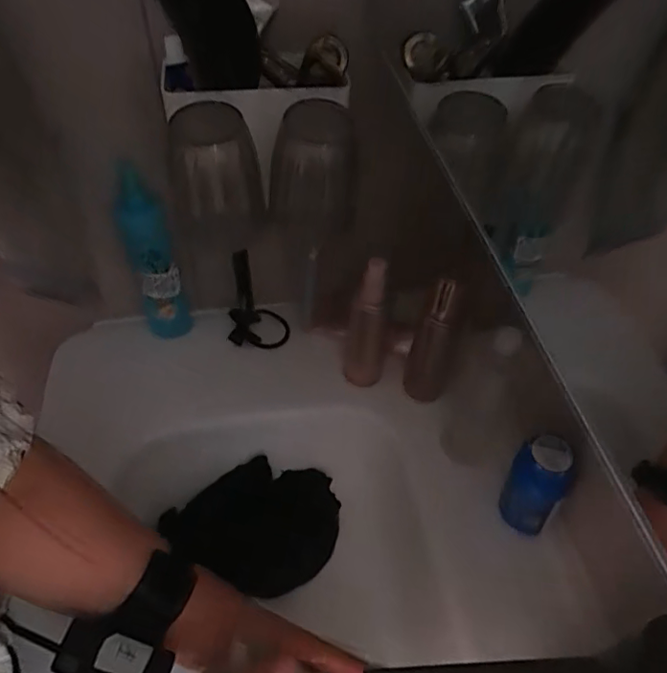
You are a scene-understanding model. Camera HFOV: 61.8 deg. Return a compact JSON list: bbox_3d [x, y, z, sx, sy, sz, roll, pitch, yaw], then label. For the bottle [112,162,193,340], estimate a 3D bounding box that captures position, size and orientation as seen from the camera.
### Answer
[{"bbox_3d":[-0.186,-0.074,0.577,0.049,0.200,0.036,-17,53,-17],"label":"bottle"}]

